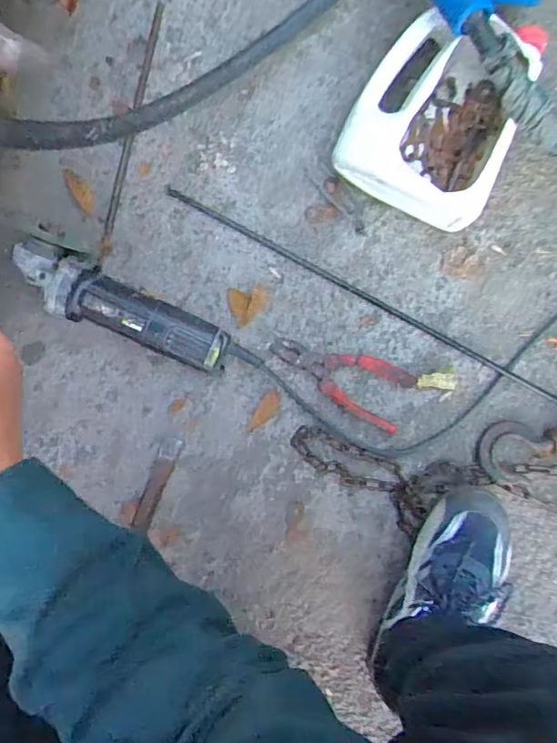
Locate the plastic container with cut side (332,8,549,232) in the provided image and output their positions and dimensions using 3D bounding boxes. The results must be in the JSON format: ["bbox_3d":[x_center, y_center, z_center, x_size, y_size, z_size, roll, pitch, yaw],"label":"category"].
[{"bbox_3d":[0.182,-0.301,0.613,0.171,0.107,0.243,23,91,-1],"label":"plastic container with cut side"}]

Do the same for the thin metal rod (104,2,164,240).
[{"bbox_3d":[-0.179,-0.308,0.659,0.011,0.004,0.293,13,91,-1],"label":"thin metal rod"}]

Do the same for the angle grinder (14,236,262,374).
[{"bbox_3d":[-0.165,-0.067,0.636,0.294,0.071,0.074,24,91,-2],"label":"angle grinder"}]

